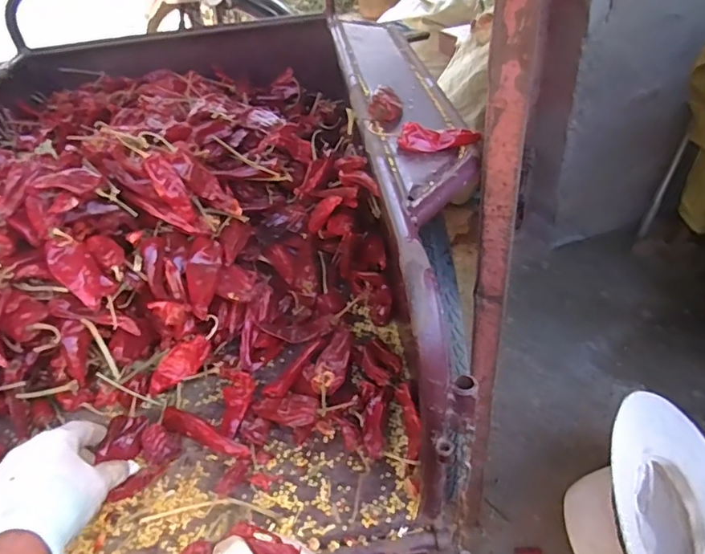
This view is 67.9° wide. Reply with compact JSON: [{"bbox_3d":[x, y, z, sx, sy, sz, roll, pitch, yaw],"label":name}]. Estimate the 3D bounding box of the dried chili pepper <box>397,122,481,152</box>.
[{"bbox_3d":[0.077,-0.125,0.464,0.072,0.021,0.025,-11,39,-5],"label":"dried chili pepper"}]

